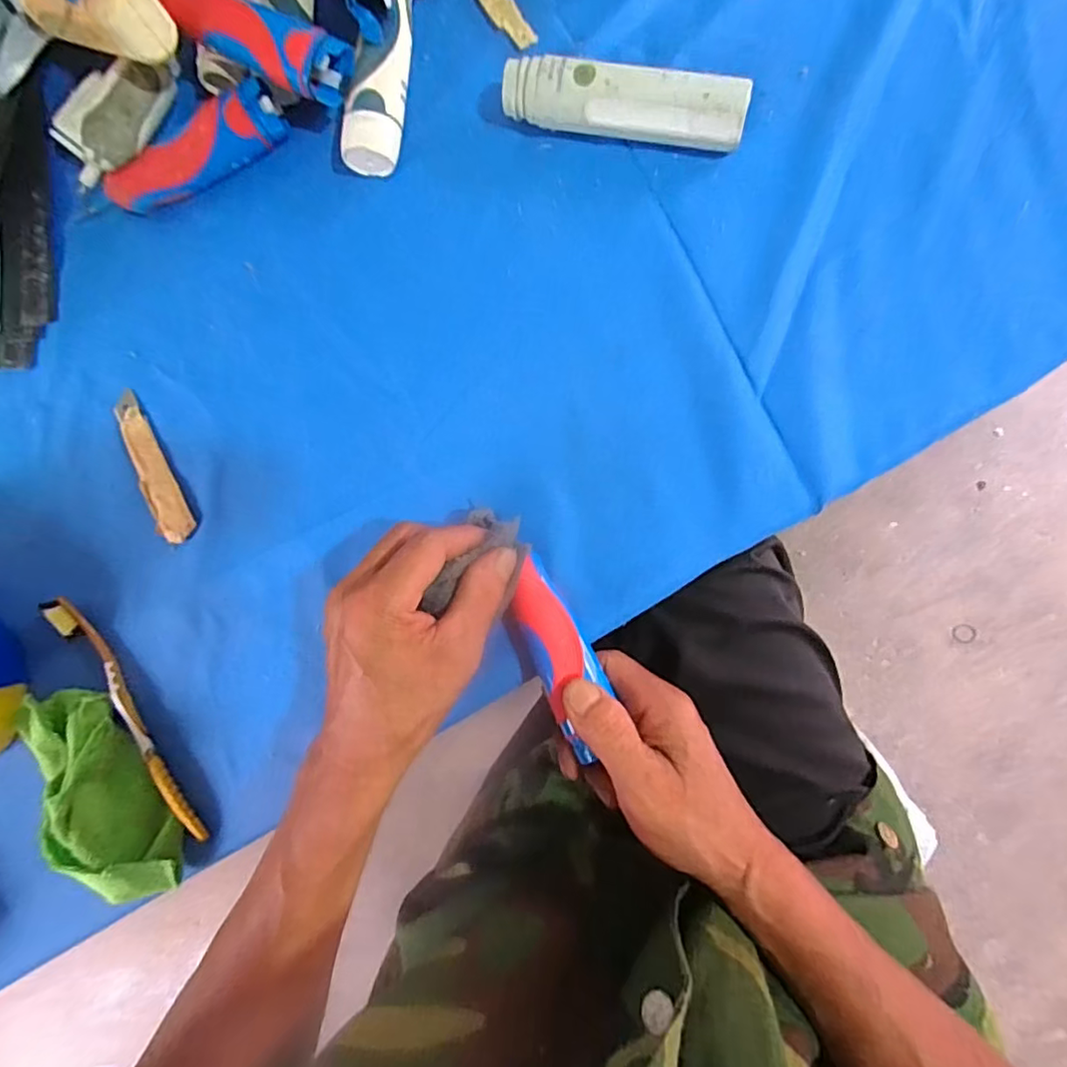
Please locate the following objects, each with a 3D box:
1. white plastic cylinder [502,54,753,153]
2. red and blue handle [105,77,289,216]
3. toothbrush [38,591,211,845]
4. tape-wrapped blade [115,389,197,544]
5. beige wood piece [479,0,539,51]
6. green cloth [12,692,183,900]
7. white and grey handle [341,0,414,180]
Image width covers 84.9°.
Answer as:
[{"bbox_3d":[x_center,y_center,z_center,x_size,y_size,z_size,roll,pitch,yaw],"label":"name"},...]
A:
[{"bbox_3d":[0.052,-0.250,0.343,0.139,0.035,0.030,12,90,8],"label":"white plastic cylinder"},{"bbox_3d":[-0.223,-0.247,0.385,0.125,0.031,0.030,-28,85,6],"label":"red and blue handle"},{"bbox_3d":[-0.264,0.119,0.379,0.012,0.018,0.184,-37,84,5],"label":"toothbrush"},{"bbox_3d":[-0.258,-0.044,0.391,0.022,0.006,0.109,-28,85,6],"label":"tape-wrapped blade"},{"bbox_3d":[-0.019,-0.334,0.371,0.017,0.004,0.060,-35,85,5],"label":"beige wood piece"},{"bbox_3d":[-0.281,0.167,0.371,0.070,0.035,0.148,-31,85,6],"label":"green cloth"},{"bbox_3d":[-0.095,-0.296,0.370,0.033,0.027,0.129,8,89,7],"label":"white and grey handle"}]

